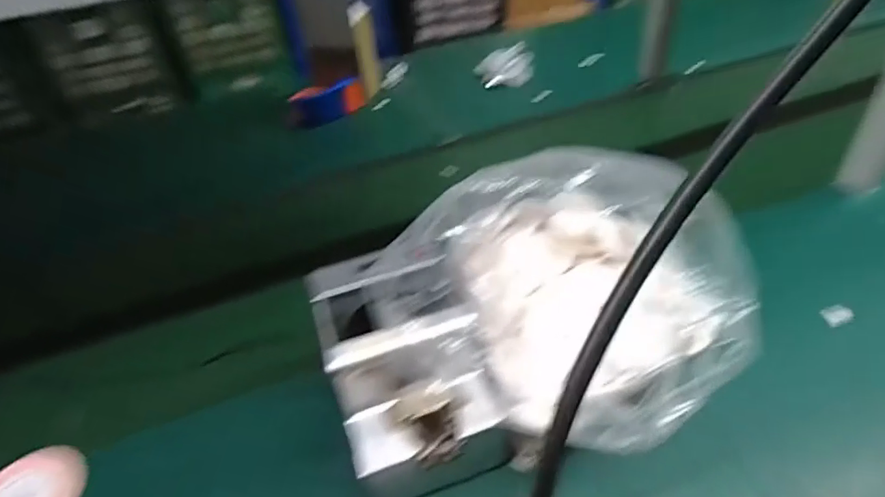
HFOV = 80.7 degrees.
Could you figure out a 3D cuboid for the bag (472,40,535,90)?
[{"bbox_3d":[0.135,-0.394,1.122,0.120,0.036,0.145,-9,41,-2],"label":"bag"}]

